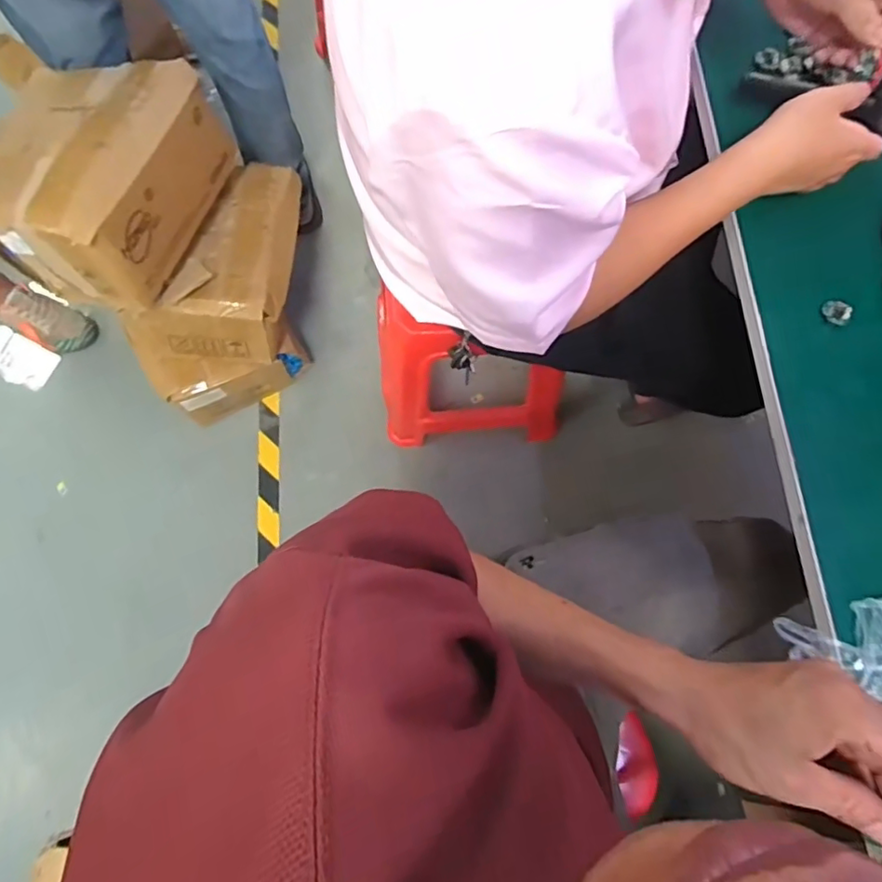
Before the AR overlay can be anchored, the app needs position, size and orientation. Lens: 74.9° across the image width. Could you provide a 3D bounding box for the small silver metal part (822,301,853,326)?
[{"bbox_3d":[0.355,-0.115,0.515,0.020,0.006,0.024,-38,79,-9],"label":"small silver metal part"}]

